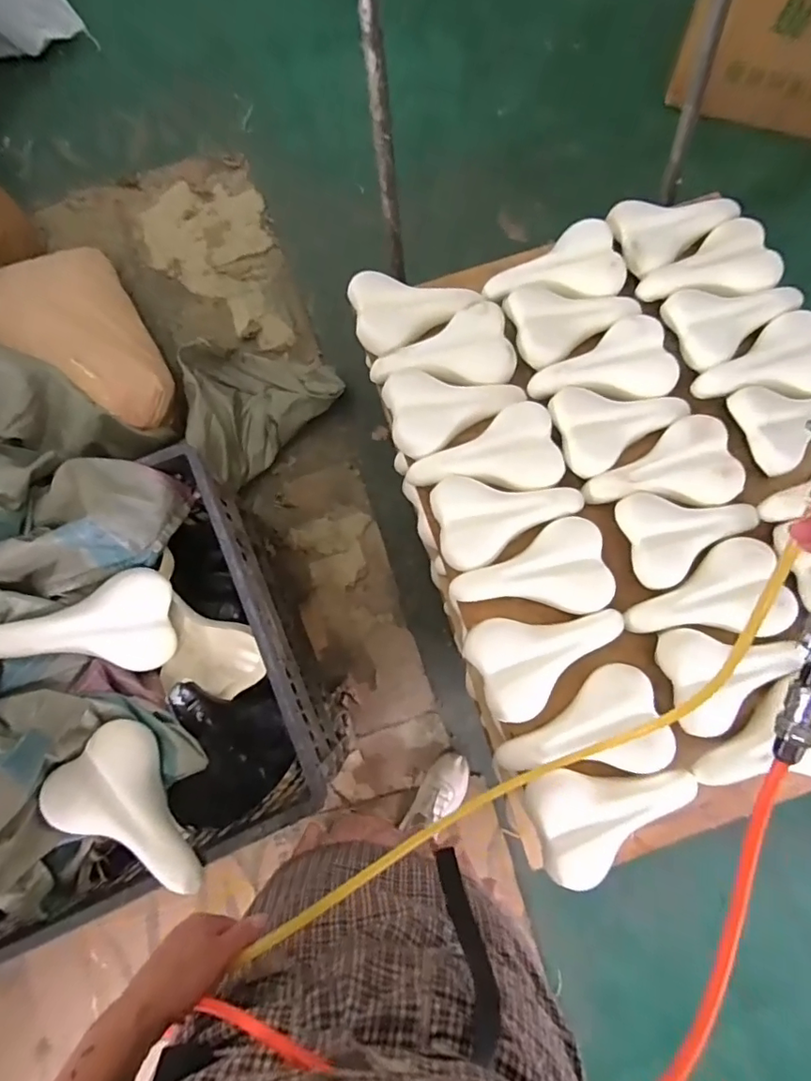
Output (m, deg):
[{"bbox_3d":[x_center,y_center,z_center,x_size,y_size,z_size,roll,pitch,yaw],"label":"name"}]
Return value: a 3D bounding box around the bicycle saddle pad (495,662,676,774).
[{"bbox_3d":[0.271,0.302,0.841,0.256,0.068,0.165,-19,78,-4],"label":"bicycle saddle pad"}]

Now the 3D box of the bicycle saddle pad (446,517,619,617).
[{"bbox_3d":[0.204,0.042,0.887,0.258,0.040,0.155,-1,77,0],"label":"bicycle saddle pad"}]

